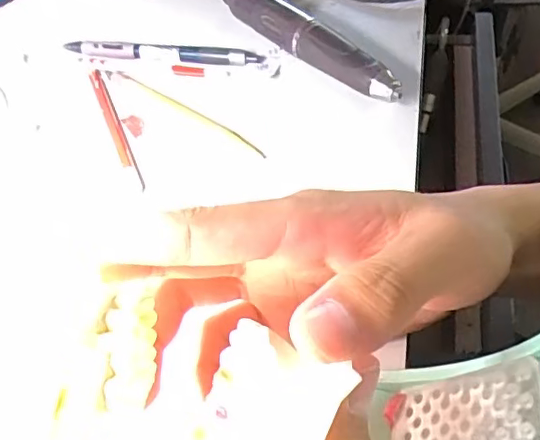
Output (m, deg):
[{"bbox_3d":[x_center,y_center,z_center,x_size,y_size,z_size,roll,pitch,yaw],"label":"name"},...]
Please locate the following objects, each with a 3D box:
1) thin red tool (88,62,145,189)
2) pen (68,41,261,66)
[{"bbox_3d":[-0.098,-0.063,0.351,0.009,0.007,0.125,-22,52,-10],"label":"thin red tool"},{"bbox_3d":[-0.077,-0.116,0.389,0.144,0.012,0.015,7,53,13],"label":"pen"}]

